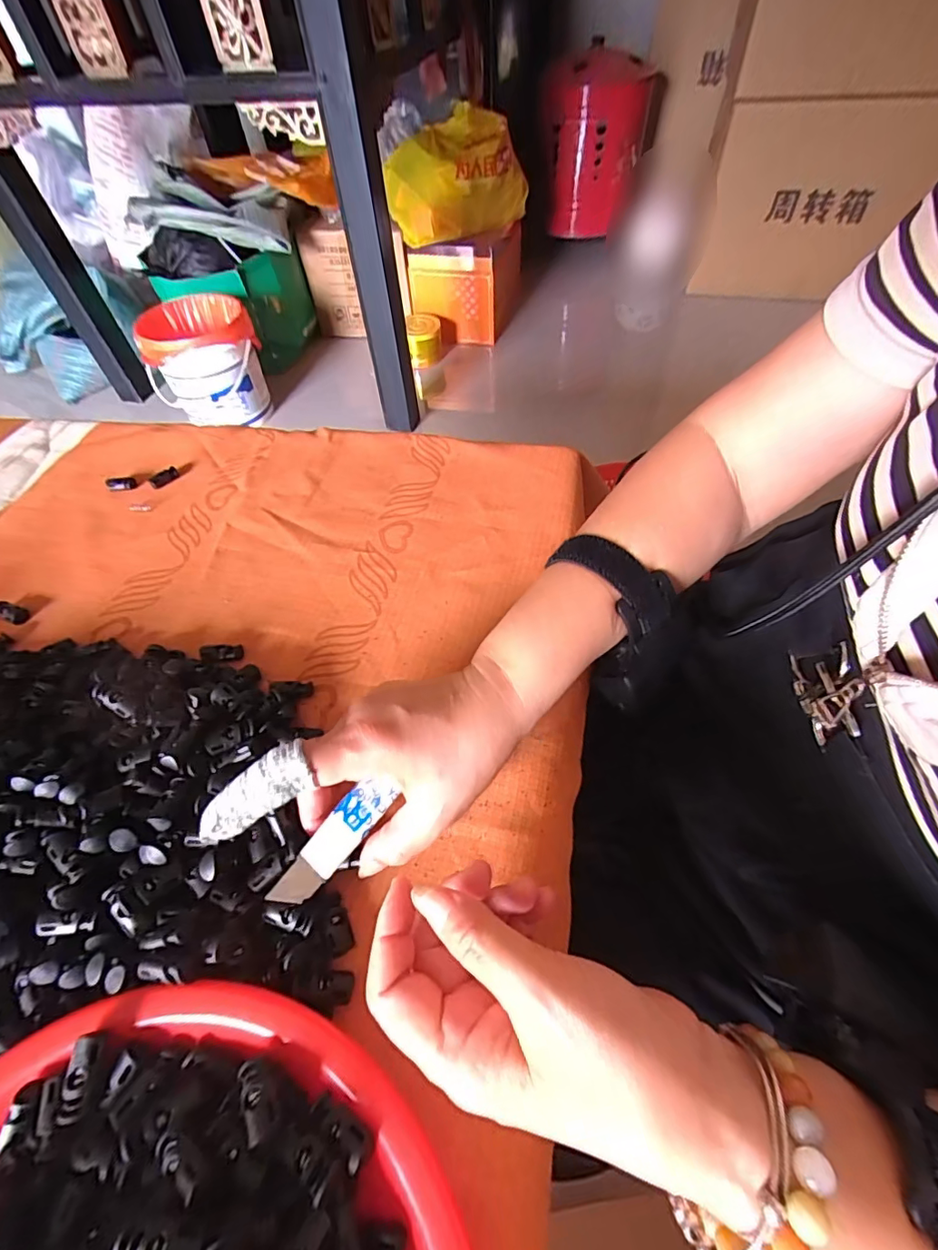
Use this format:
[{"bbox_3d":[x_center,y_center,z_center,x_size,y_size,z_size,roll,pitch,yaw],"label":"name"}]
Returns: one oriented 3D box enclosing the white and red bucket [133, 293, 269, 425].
[{"bbox_3d":[-0.700,-0.689,1.362,0.284,0.255,0.235,-32,58,-18],"label":"white and red bucket"}]

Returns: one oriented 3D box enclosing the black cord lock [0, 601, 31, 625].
[{"bbox_3d":[-0.357,-0.010,0.395,0.030,0.008,0.016,17,57,16],"label":"black cord lock"}]

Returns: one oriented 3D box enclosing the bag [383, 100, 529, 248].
[{"bbox_3d":[-0.021,-1.294,1.468,0.200,0.243,0.393,37,64,27],"label":"bag"}]

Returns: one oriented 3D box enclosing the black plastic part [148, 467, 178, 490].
[{"bbox_3d":[-0.292,-0.141,0.484,0.010,0.010,0.027,37,64,27],"label":"black plastic part"}]

